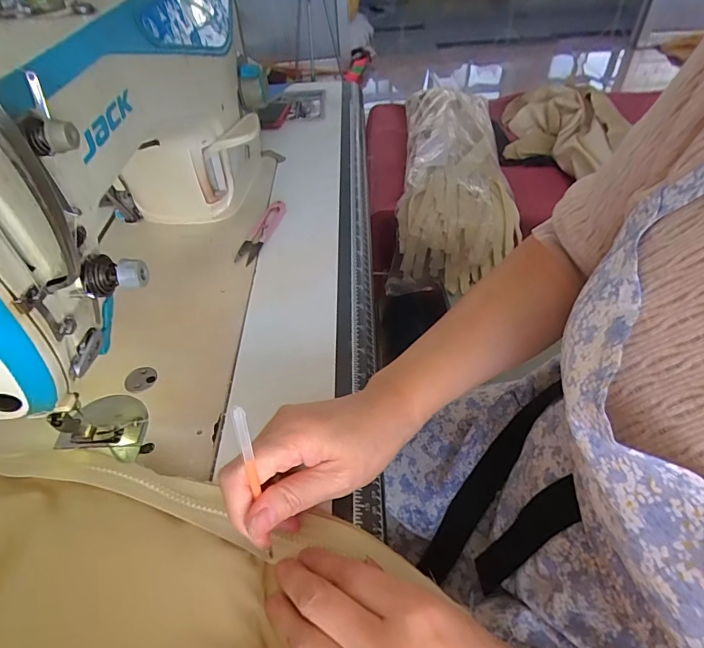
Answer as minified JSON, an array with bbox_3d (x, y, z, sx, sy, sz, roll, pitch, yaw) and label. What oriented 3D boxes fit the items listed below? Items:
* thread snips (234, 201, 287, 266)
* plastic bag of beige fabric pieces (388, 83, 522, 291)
[{"bbox_3d":[-0.097,-0.100,0.484,0.024,0.009,0.099,8,48,11],"label":"thread snips"},{"bbox_3d":[0.216,-0.297,0.942,0.223,0.165,0.539,5,47,8],"label":"plastic bag of beige fabric pieces"}]

